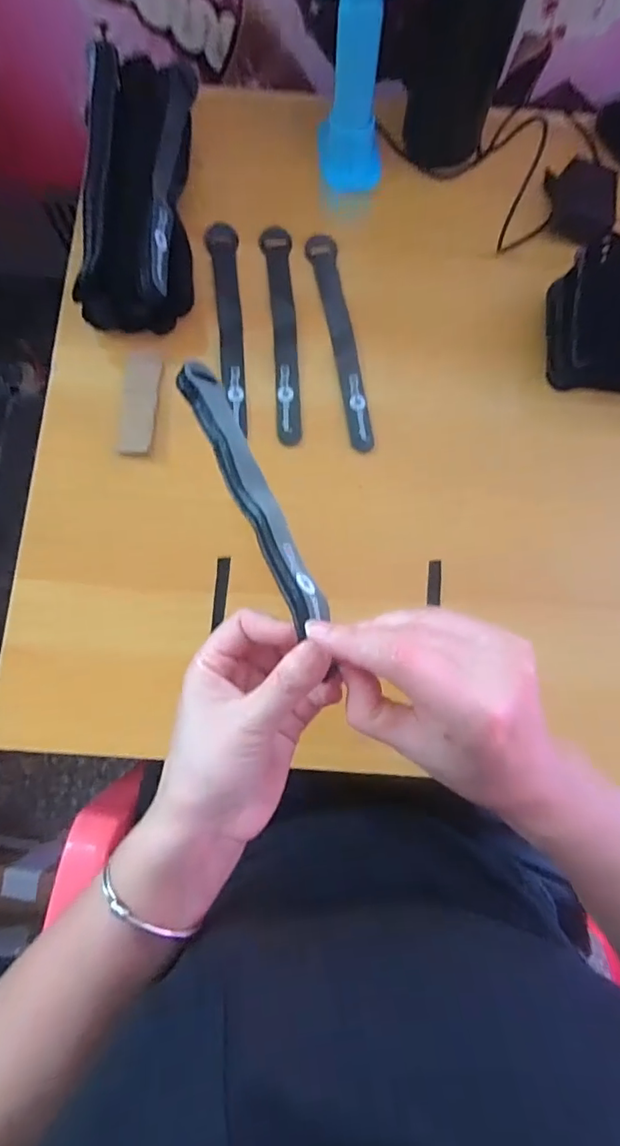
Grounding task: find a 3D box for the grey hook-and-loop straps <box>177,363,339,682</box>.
[{"bbox_3d":[-0.032,-0.048,0.278,0.022,0.015,0.172,-24,68,-6],"label":"grey hook-and-loop straps"}]

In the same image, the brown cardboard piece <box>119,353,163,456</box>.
[{"bbox_3d":[-0.138,-0.137,0.418,0.026,0.004,0.081,7,82,-12],"label":"brown cardboard piece"}]

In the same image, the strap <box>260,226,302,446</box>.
[{"bbox_3d":[-0.023,-0.201,0.426,0.023,0.004,0.199,-3,80,-1],"label":"strap"}]

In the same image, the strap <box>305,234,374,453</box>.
[{"bbox_3d":[0.025,-0.196,0.426,0.023,0.004,0.203,-8,78,-3],"label":"strap"}]

